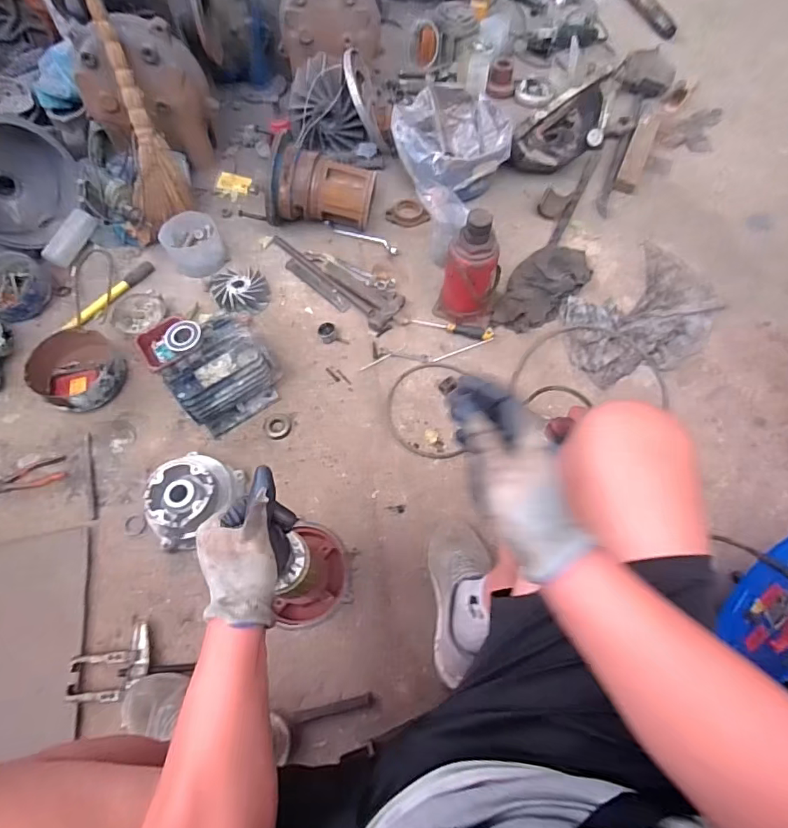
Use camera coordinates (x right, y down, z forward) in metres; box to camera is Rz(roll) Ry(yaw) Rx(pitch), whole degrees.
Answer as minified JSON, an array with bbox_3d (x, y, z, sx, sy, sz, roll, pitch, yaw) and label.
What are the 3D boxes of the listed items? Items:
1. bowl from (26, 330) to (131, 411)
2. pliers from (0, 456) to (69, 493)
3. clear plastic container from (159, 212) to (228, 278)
[{"bbox_3d":[-0.753,-0.104,1.150,0.201,0.082,0.187,0,62,1],"label":"bowl"},{"bbox_3d":[-0.840,0.148,1.072,0.204,0.022,0.061,-17,63,-8],"label":"pliers"},{"bbox_3d":[-0.561,-0.470,1.346,0.148,0.094,0.159,0,62,1],"label":"clear plastic container"}]

